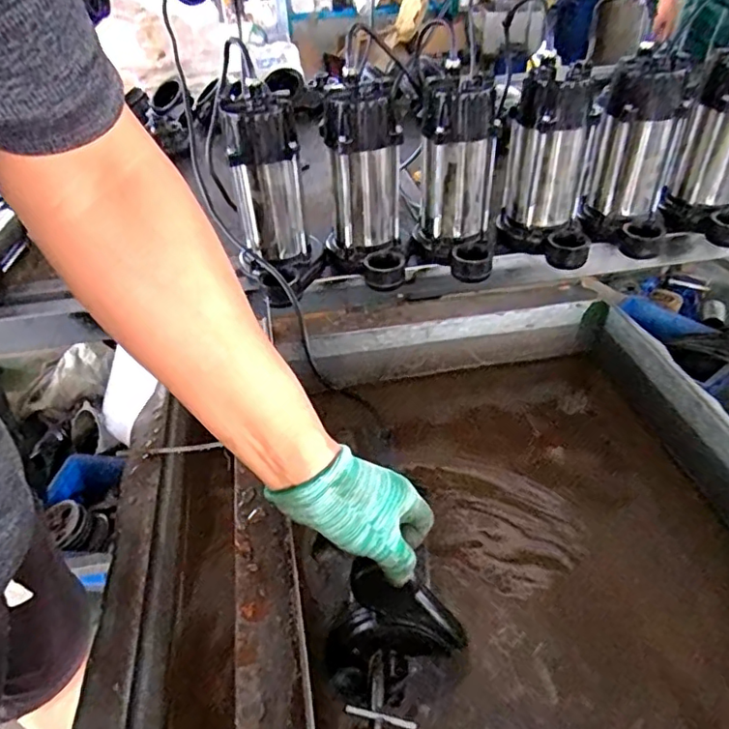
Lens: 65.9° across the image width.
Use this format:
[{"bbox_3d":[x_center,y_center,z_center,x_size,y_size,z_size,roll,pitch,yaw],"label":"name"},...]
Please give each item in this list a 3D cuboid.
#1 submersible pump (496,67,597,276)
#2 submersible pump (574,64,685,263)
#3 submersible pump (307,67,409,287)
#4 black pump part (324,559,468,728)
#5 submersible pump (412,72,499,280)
[{"bbox_3d":[0.256,-0.263,0.762,0.120,0.225,0.119,0,38,5],"label":"submersible pump"},{"bbox_3d":[0.405,-0.291,0.796,0.116,0.239,0.135,31,49,33],"label":"submersible pump"},{"bbox_3d":[-0.003,-0.234,0.737,0.109,0.223,0.134,-3,38,0],"label":"submersible pump"},{"bbox_3d":[0.013,0.234,0.460,0.094,0.087,0.118,24,45,27],"label":"black pump part"},{"bbox_3d":[0.123,-0.243,0.749,0.114,0.226,0.120,3,39,8],"label":"submersible pump"}]

